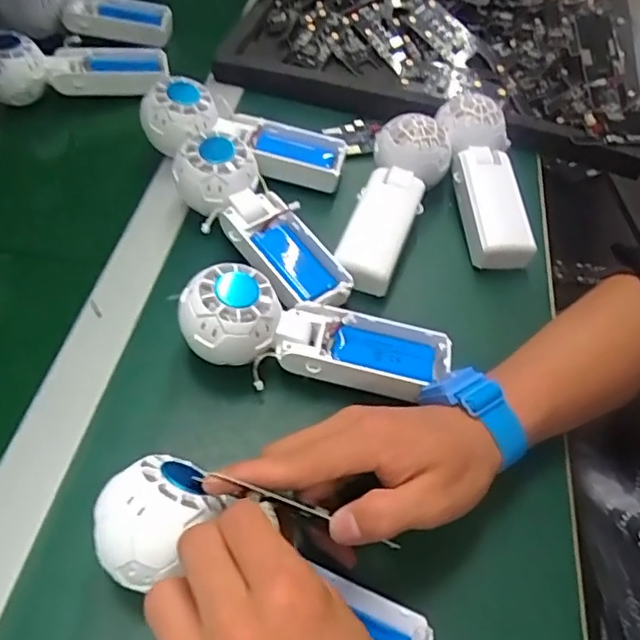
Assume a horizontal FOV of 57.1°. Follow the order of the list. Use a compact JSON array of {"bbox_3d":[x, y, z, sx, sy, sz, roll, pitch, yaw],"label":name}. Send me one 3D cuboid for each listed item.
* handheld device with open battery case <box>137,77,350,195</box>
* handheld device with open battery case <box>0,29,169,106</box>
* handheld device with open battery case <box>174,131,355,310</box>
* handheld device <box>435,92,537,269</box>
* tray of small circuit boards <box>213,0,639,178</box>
[{"bbox_3d":[-0.063,-0.158,0.506,0.171,0.043,0.064,16,51,-9],"label":"handheld device with open battery case"},{"bbox_3d":[-0.242,-0.250,0.567,0.164,0.049,0.051,-15,55,-14],"label":"handheld device with open battery case"},{"bbox_3d":[-0.048,-0.069,0.445,0.072,0.048,0.171,-35,74,-24],"label":"handheld device with open battery case"},{"bbox_3d":[0.139,-0.116,0.492,0.055,0.037,0.158,-4,67,-3],"label":"handheld device"},{"bbox_3d":[0.177,-0.386,0.690,0.455,0.070,0.503,18,54,9],"label":"tray of small circuit boards"}]

